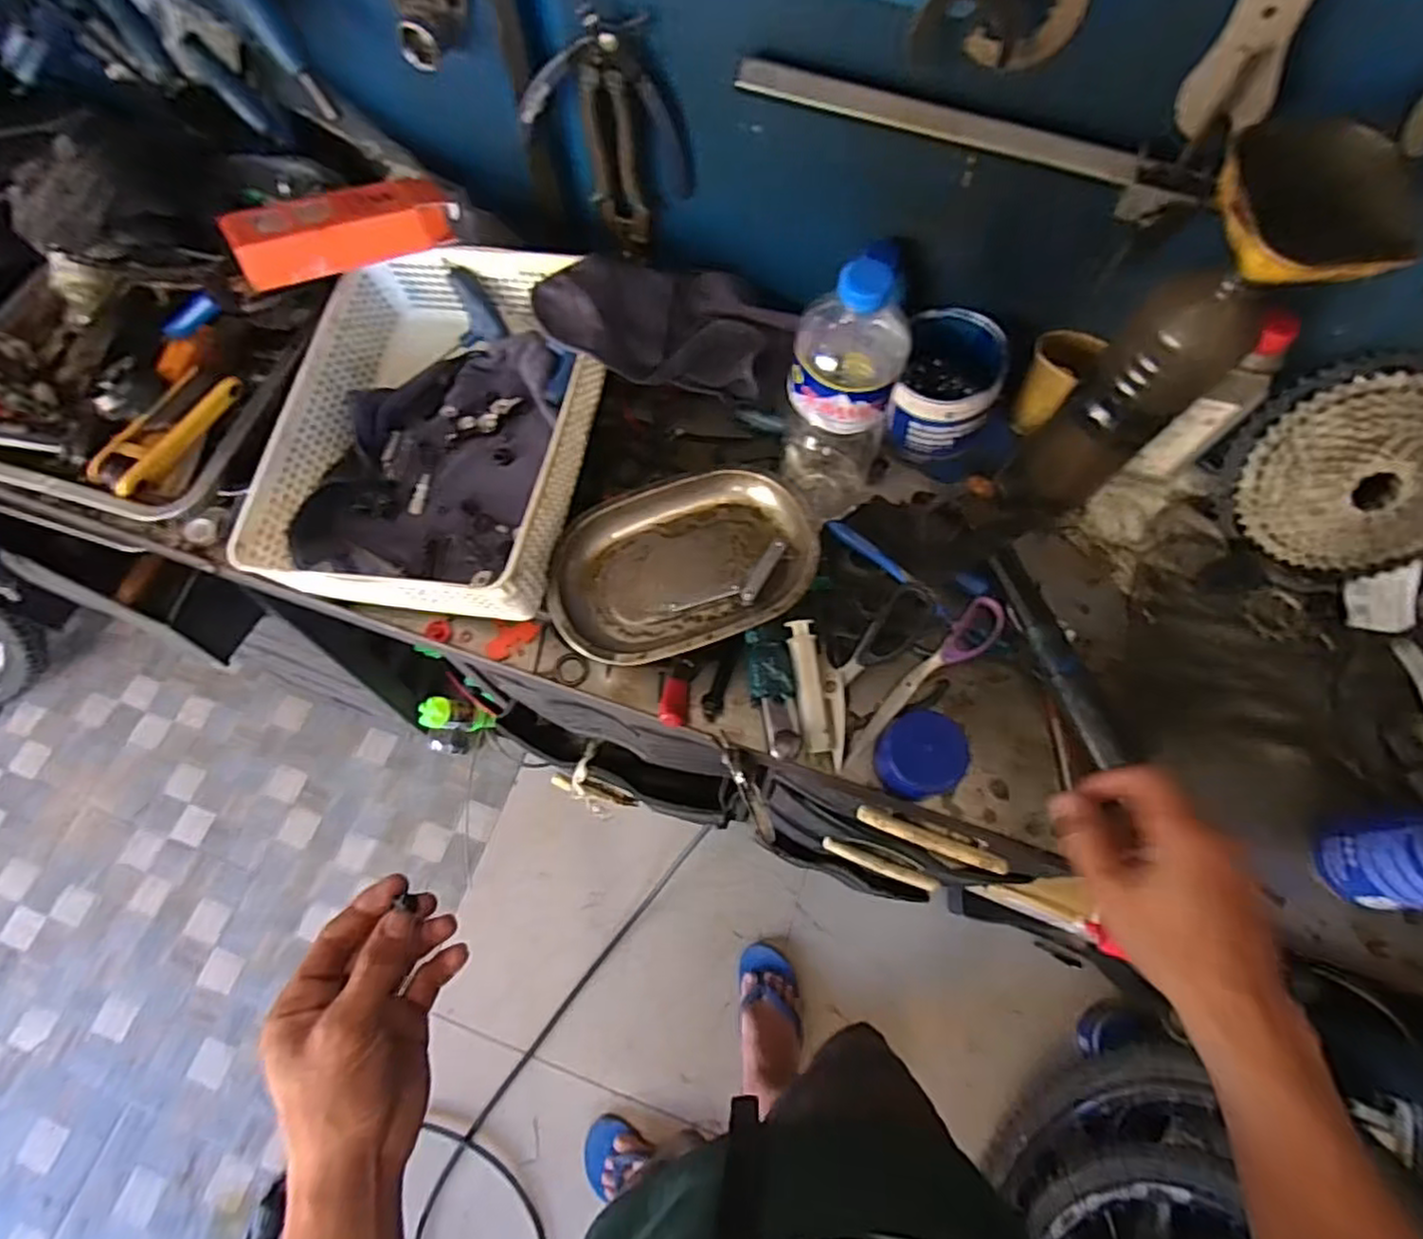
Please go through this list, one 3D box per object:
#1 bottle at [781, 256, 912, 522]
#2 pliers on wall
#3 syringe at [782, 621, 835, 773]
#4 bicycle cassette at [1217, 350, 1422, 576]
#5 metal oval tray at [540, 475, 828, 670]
[{"bbox_3d":[0.099,-0.167,0.555,0.081,0.269,0.088,21,71,9],"label":"bottle"},{"bbox_3d":[-0.083,-0.399,0.596,0.128,0.199,0.029,13,70,5],"label":"pliers on wall"},{"bbox_3d":[0.081,0.062,0.577,0.023,0.018,0.123,-7,85,-2],"label":"syringe"},{"bbox_3d":[0.533,-0.116,0.579,0.188,0.185,0.043,3,30,20],"label":"bicycle cassette"},{"bbox_3d":[-0.026,-0.047,0.597,0.225,0.036,0.153,-19,70,-7],"label":"metal oval tray"}]

